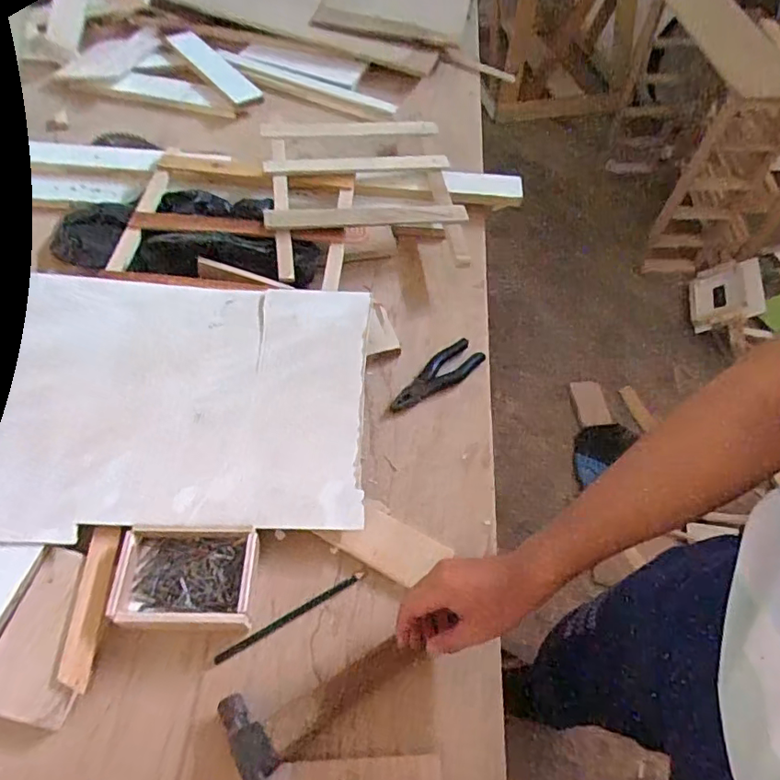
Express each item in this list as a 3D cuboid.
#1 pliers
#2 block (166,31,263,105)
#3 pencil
[{"bbox_3d":[0.060,-0.015,0.729,0.144,0.016,0.046,-32,64,-20],"label":"pliers"},{"bbox_3d":[-0.349,-0.642,1.095,0.056,0.016,0.301,-33,64,-19],"label":"block"},{"bbox_3d":[-0.100,0.230,0.566,0.164,0.005,0.009,-27,63,-16],"label":"pencil"}]

